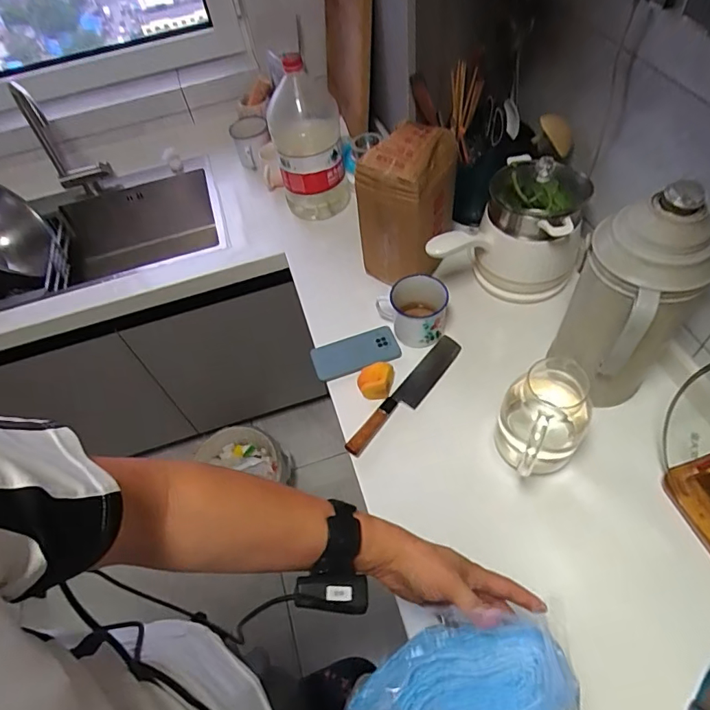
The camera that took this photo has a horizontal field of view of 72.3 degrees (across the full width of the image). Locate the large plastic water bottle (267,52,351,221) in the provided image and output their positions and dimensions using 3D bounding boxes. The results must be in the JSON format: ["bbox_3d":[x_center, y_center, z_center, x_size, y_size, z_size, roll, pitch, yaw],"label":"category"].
[{"bbox_3d":[-0.109,-0.503,1.132,0.162,0.315,0.179,-10,58,-4],"label":"large plastic water bottle"}]

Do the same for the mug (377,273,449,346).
[{"bbox_3d":[0.119,-0.085,0.931,0.104,0.096,0.119,-27,60,-14],"label":"mug"}]

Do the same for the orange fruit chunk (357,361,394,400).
[{"bbox_3d":[0.038,0.046,0.883,0.061,0.045,0.066,-1,58,2],"label":"orange fruit chunk"}]

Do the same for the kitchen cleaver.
[{"bbox_3d":[0.096,0.070,0.873,0.048,0.022,0.295,34,65,21],"label":"kitchen cleaver"}]

